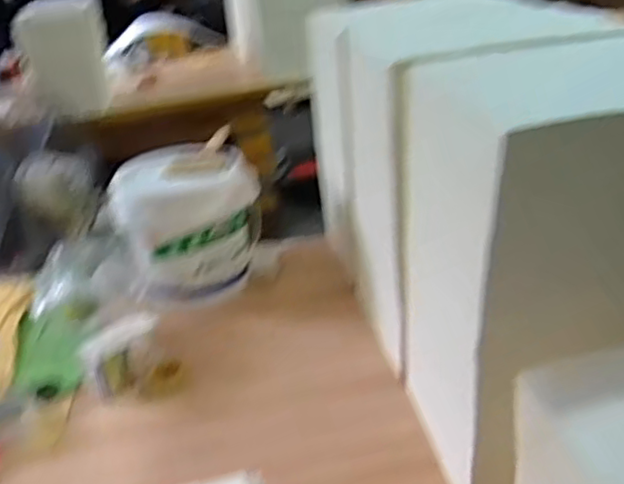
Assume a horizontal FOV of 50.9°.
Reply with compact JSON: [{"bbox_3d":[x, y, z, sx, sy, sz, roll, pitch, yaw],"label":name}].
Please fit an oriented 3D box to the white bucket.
[{"bbox_3d":[-0.238,-0.032,1.294,0.265,0.248,0.236,-13,27,-13],"label":"white bucket"}]

